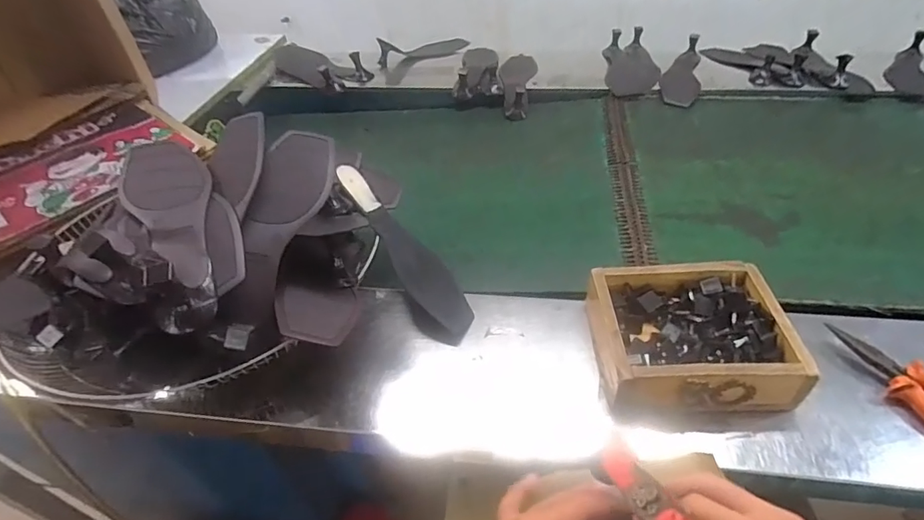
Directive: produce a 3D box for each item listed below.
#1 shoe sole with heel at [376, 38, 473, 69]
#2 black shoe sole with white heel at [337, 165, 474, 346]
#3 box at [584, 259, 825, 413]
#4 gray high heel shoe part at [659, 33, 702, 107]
[{"bbox_3d":[-0.096,-0.520,1.196,0.236,0.056,0.082,-17,44,-13],"label":"shoe sole with heel"},{"bbox_3d":[-0.071,-0.014,0.603,0.060,0.026,0.256,-31,77,-25],"label":"black shoe sole with white heel"},{"bbox_3d":[0.237,0.085,0.519,0.183,0.075,0.175,-3,43,2],"label":"box"},{"bbox_3d":[0.463,-0.398,1.032,0.075,0.032,0.228,10,53,16],"label":"gray high heel shoe part"}]

